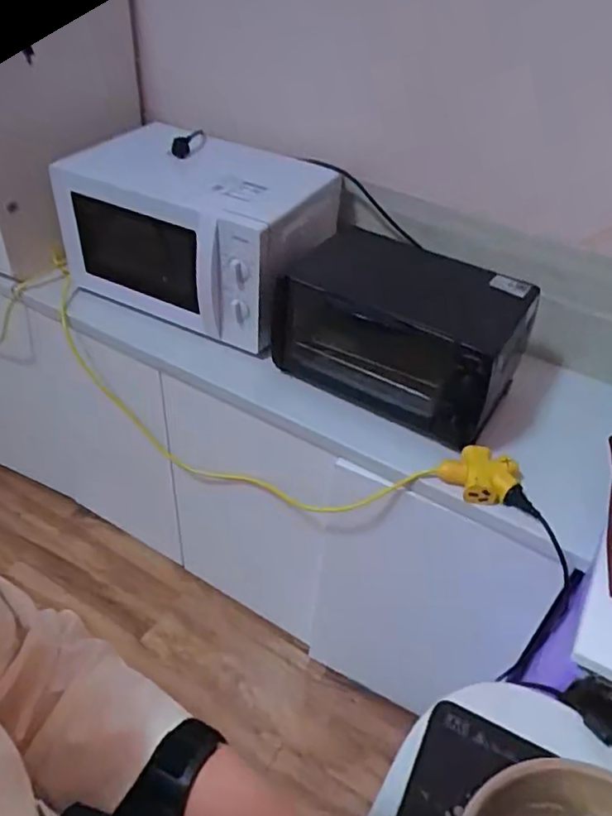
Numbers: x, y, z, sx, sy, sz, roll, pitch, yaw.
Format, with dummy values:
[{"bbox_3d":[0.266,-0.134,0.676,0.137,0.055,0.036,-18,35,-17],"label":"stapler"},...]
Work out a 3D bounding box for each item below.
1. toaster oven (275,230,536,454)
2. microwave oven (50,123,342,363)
[{"bbox_3d":[0.148,-0.130,0.983,0.362,0.227,0.217,22,45,18],"label":"toaster oven"},{"bbox_3d":[-0.188,-0.323,1.107,0.444,0.244,0.267,20,44,16],"label":"microwave oven"}]

